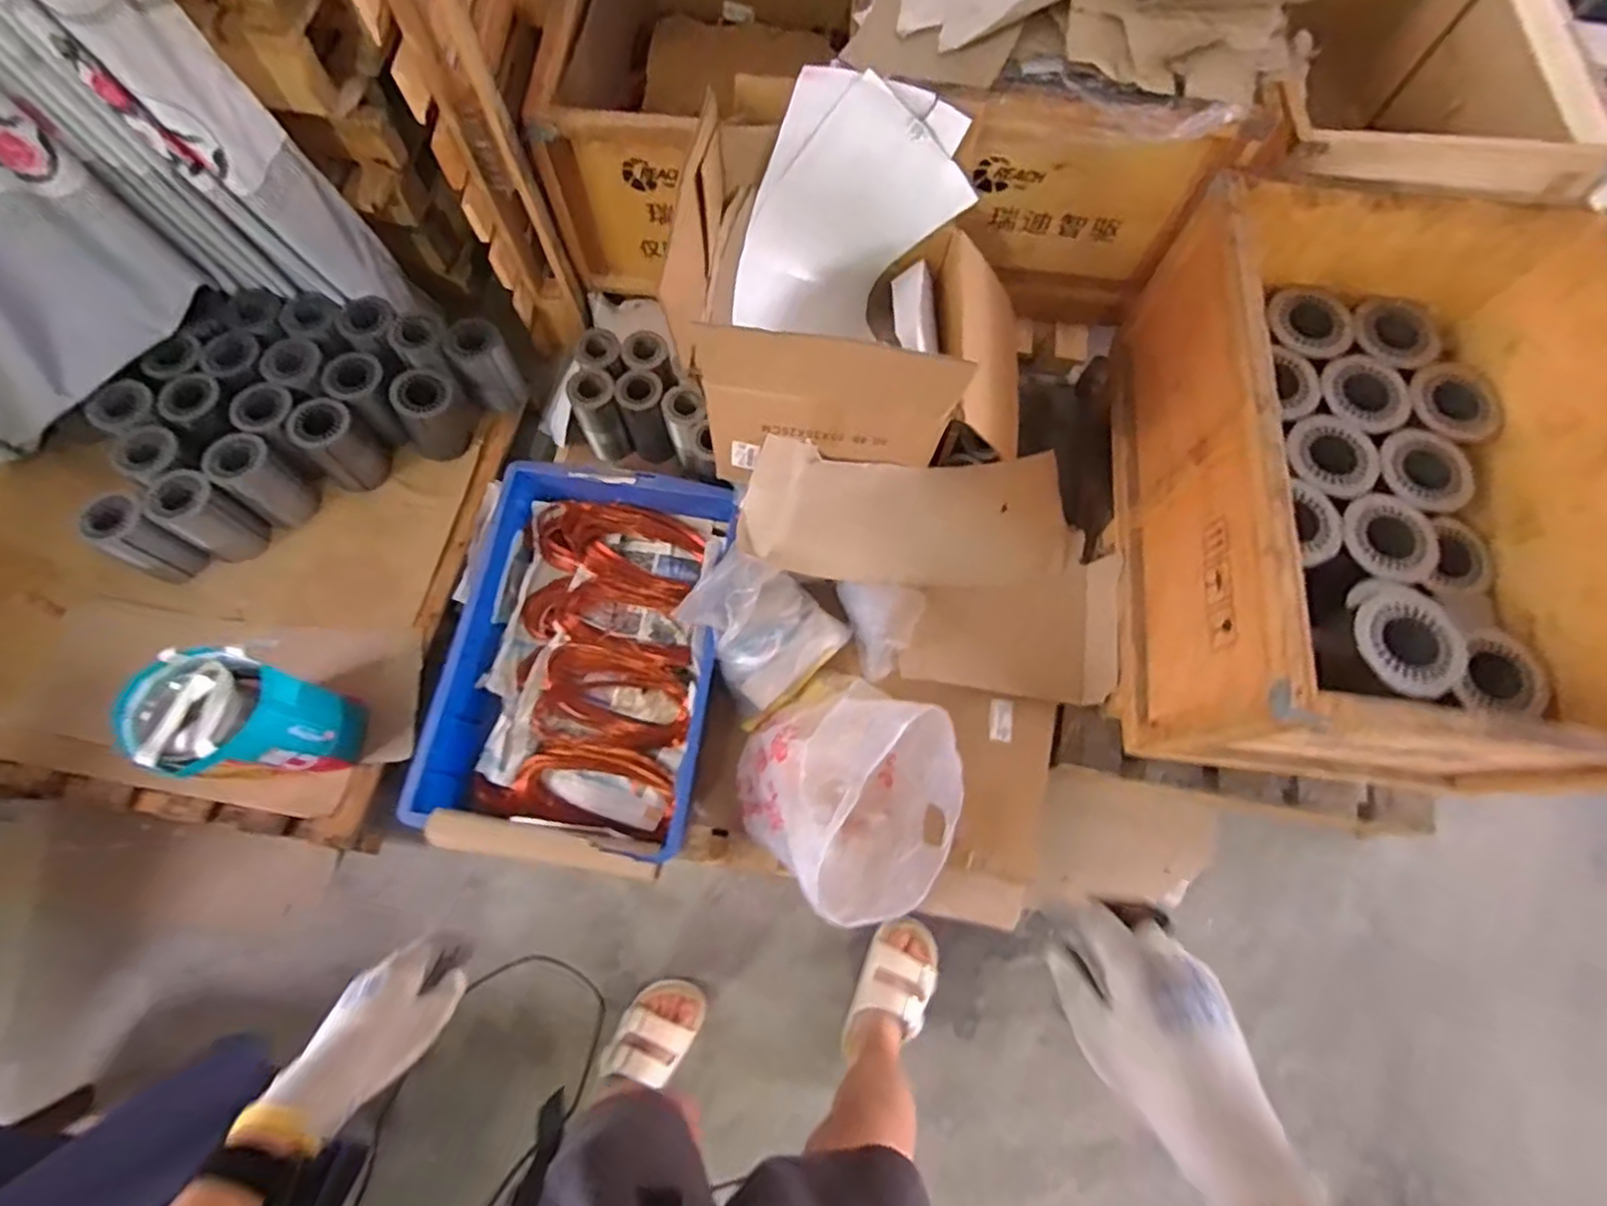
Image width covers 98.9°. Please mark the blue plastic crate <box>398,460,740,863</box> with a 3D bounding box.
[{"bbox_3d":[-0.373,0.080,1.224,0.446,0.130,0.661,7,72,1],"label":"blue plastic crate"}]

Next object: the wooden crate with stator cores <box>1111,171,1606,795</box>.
[{"bbox_3d":[0.938,-0.182,1.120,0.649,0.403,0.872,6,72,0],"label":"wooden crate with stator cores"}]

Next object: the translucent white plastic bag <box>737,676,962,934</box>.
[{"bbox_3d":[0.082,0.295,1.094,0.348,0.255,0.321,43,76,11],"label":"translucent white plastic bag"}]

